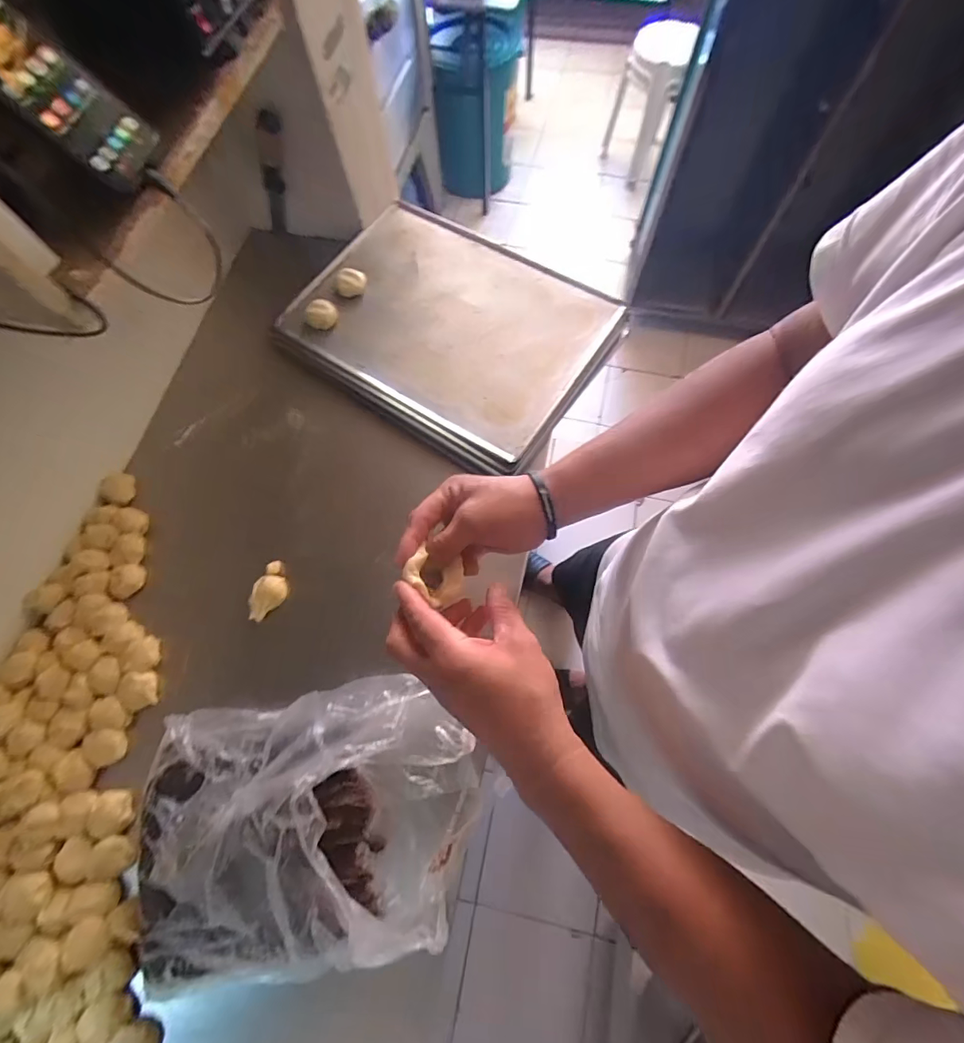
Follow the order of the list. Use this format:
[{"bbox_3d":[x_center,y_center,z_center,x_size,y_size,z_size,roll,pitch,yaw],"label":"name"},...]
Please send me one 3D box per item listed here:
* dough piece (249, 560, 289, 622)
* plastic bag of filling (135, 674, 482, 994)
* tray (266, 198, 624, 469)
[{"bbox_3d":[-0.274,0.090,0.592,0.040,0.021,0.077,12,71,7],"label":"dough piece"},{"bbox_3d":[-0.171,0.296,0.447,0.324,0.112,0.246,-10,70,-1],"label":"plastic bag of filling"},{"bbox_3d":[-0.049,-0.300,0.690,0.439,0.035,0.331,32,74,13],"label":"tray"}]

